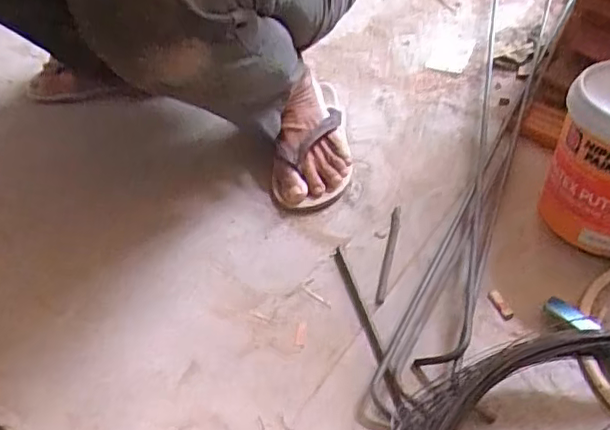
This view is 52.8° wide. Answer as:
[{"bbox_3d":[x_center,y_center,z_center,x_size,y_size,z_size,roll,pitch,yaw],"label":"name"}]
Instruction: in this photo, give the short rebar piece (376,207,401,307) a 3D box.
[{"bbox_3d":[0.097,0.040,0.701,0.010,0.007,0.153,9,46,10],"label":"short rebar piece"}]

